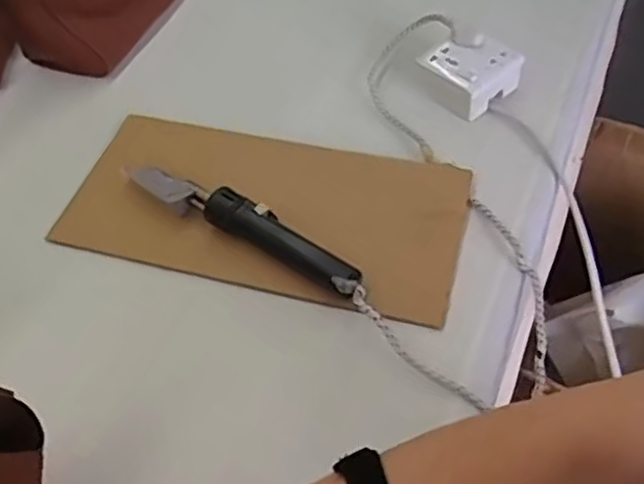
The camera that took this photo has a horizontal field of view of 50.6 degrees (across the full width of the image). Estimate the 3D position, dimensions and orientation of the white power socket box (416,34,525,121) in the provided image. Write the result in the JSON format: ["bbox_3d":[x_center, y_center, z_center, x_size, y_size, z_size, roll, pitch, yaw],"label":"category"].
[{"bbox_3d":[0.164,-0.191,0.773,0.075,0.057,0.095,-38,59,-25],"label":"white power socket box"}]

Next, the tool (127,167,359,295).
[{"bbox_3d":[-0.077,-0.018,0.649,0.261,0.032,0.040,24,56,20],"label":"tool"}]

